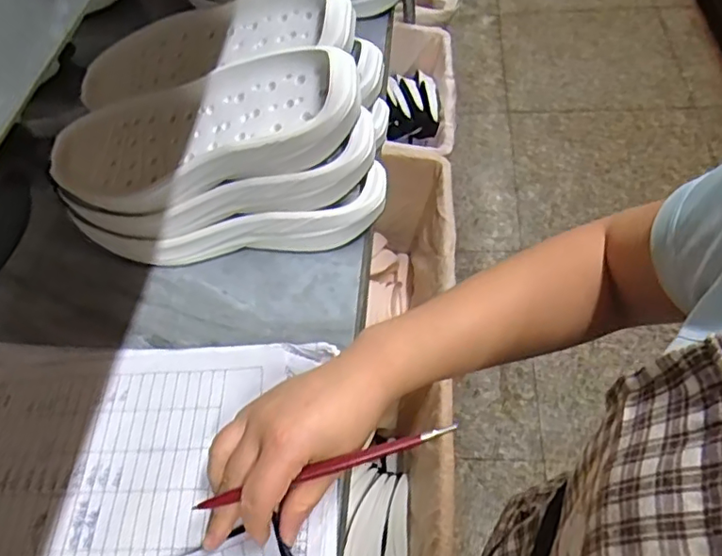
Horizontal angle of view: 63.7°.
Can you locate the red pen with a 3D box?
[{"bbox_3d":[-0.021,0.116,0.354,0.164,0.009,0.007,-17,55,0],"label":"red pen"}]

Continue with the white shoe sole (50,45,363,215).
[{"bbox_3d":[-0.132,-0.120,0.486,0.282,0.059,0.102,-7,52,21],"label":"white shoe sole"}]

